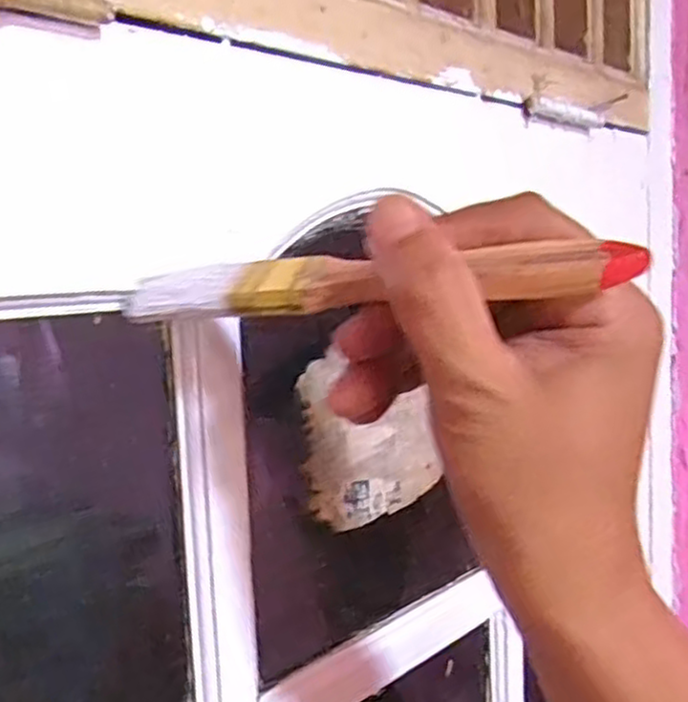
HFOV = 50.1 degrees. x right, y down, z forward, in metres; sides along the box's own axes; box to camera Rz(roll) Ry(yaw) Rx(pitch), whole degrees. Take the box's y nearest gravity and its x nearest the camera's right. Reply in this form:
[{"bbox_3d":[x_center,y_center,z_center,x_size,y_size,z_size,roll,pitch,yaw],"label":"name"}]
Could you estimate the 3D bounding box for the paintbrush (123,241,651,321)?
[{"bbox_3d":[0.002,-0.021,0.226,0.164,0.017,0.012,-1,7,25],"label":"paintbrush"}]

